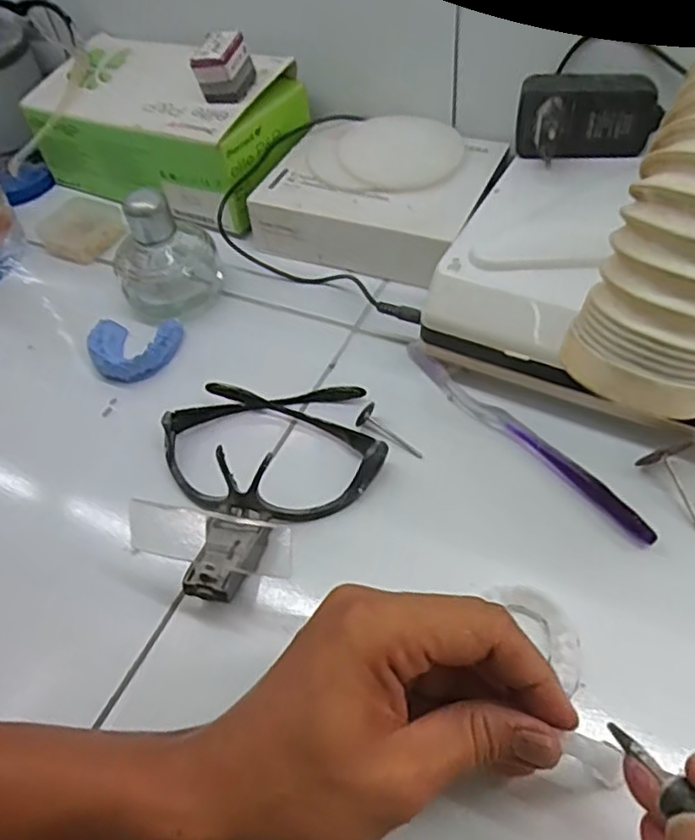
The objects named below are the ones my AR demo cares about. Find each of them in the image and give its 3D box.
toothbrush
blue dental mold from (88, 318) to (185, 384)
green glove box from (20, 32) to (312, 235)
[{"bbox_3d":[0.097,0.007,0.383,0.015,0.008,0.184,-34,55,-20],"label":"toothbrush"},{"bbox_3d":[-0.146,-0.055,0.457,0.060,0.015,0.060,-8,51,0],"label":"blue dental mold"},{"bbox_3d":[-0.155,-0.251,0.564,0.230,0.088,0.120,21,56,22],"label":"green glove box"}]

